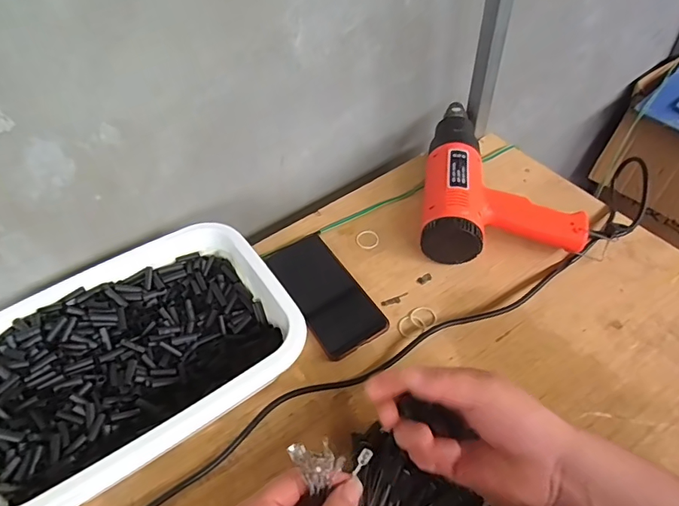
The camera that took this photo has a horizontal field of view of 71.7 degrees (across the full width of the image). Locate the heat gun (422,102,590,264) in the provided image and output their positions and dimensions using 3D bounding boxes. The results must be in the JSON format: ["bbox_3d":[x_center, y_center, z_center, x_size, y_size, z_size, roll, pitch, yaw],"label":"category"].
[{"bbox_3d":[0.208,-0.104,0.616,0.186,0.073,0.275,5,51,9],"label":"heat gun"}]

